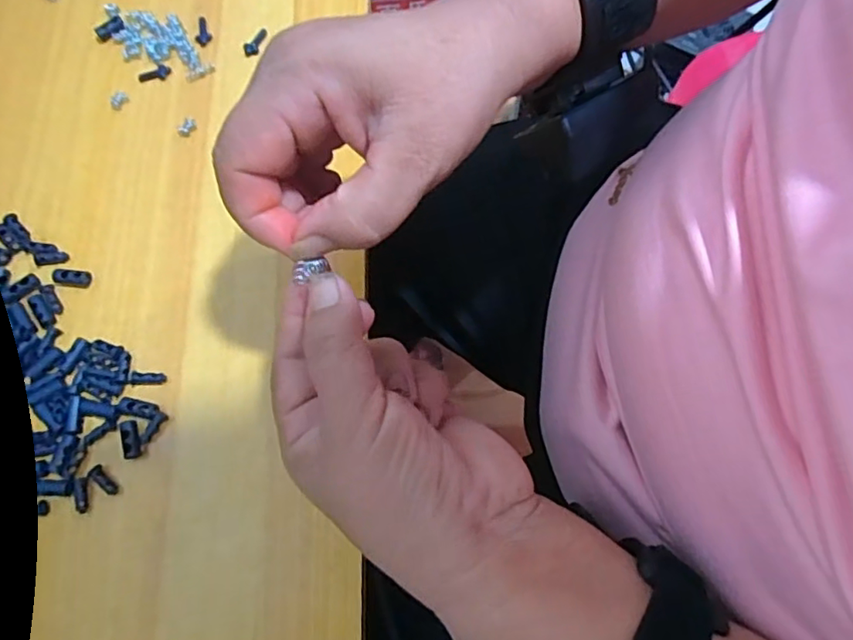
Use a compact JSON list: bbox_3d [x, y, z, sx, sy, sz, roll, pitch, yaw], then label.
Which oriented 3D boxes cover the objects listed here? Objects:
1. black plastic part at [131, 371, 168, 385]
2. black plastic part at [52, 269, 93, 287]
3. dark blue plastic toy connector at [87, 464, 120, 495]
[{"bbox_3d":[-0.142,0.029,0.288,0.018,0.004,0.006,0,72,1],"label":"black plastic part"},{"bbox_3d":[-0.192,-0.023,0.306,0.019,0.005,0.009,5,72,2],"label":"black plastic part"},{"bbox_3d":[-0.156,0.077,0.273,0.018,0.005,0.007,39,76,12],"label":"dark blue plastic toy connector"}]

